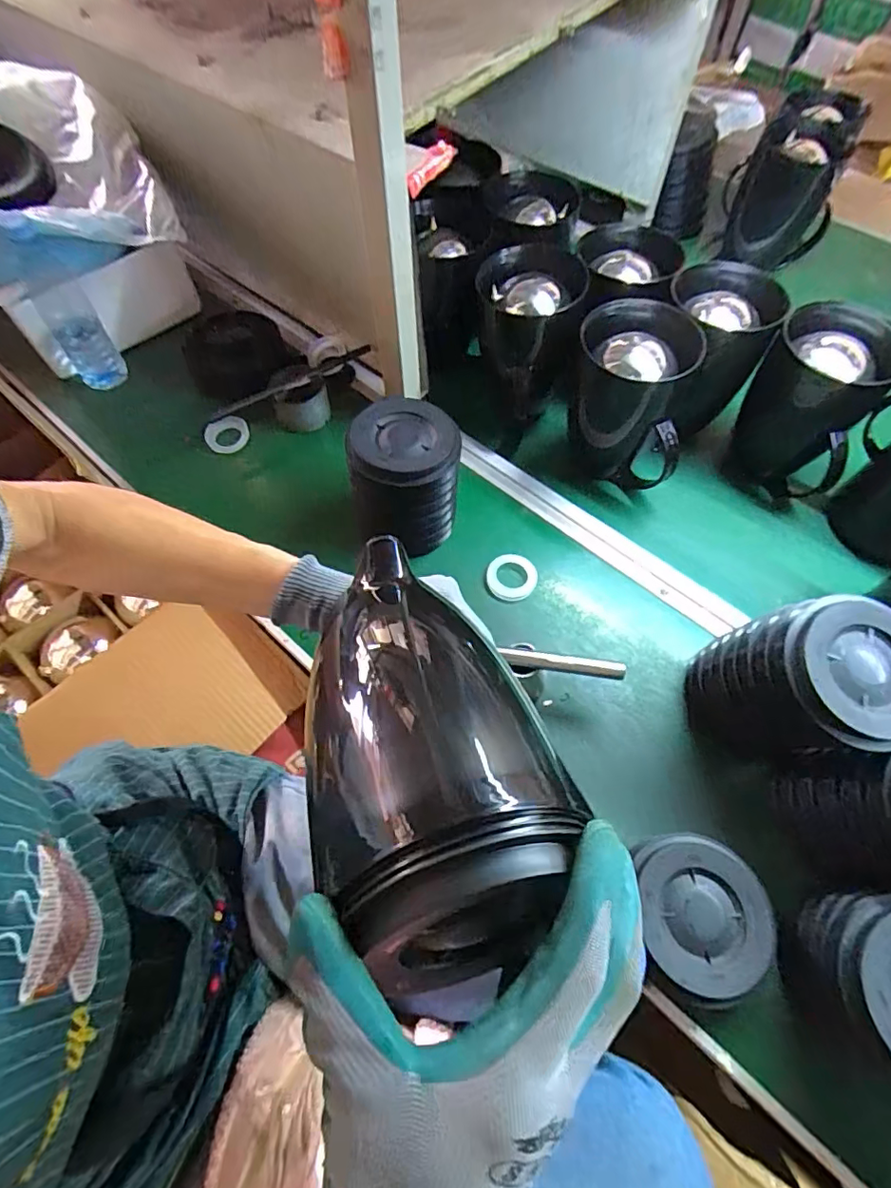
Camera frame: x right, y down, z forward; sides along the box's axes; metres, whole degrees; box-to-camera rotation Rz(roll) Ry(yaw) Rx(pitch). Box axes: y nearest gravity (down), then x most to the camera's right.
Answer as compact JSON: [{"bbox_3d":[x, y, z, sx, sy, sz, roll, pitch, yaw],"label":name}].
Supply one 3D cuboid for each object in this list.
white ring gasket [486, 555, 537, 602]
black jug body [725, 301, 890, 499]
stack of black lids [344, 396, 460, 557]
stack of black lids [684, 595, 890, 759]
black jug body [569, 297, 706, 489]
[{"bbox_3d":[0.078,-0.020,0.643,0.058,0.014,0.054,0,61,0],"label":"white ring gasket"},{"bbox_3d":[0.436,-0.226,0.654,0.139,0.186,0.123,34,66,17],"label":"black jug body"},{"bbox_3d":[-0.044,-0.135,0.625,0.115,0.135,0.111,0,61,-1],"label":"stack of black lids"},{"bbox_3d":[0.320,0.090,0.494,0.133,0.171,0.115,14,62,7],"label":"stack of black lids"},{"bbox_3d":[0.216,-0.229,0.655,0.137,0.181,0.120,13,62,7],"label":"black jug body"}]

